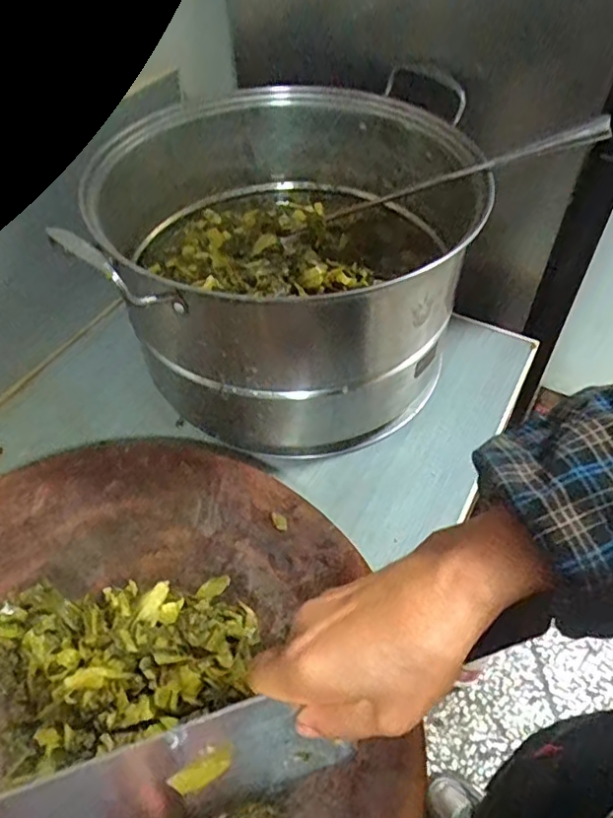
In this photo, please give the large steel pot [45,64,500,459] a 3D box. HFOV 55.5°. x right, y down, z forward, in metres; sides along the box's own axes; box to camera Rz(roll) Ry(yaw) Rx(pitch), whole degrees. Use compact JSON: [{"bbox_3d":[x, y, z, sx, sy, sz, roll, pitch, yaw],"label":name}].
[{"bbox_3d":[-0.022,-0.132,0.550,0.269,0.227,0.289,0,50,0],"label":"large steel pot"}]

